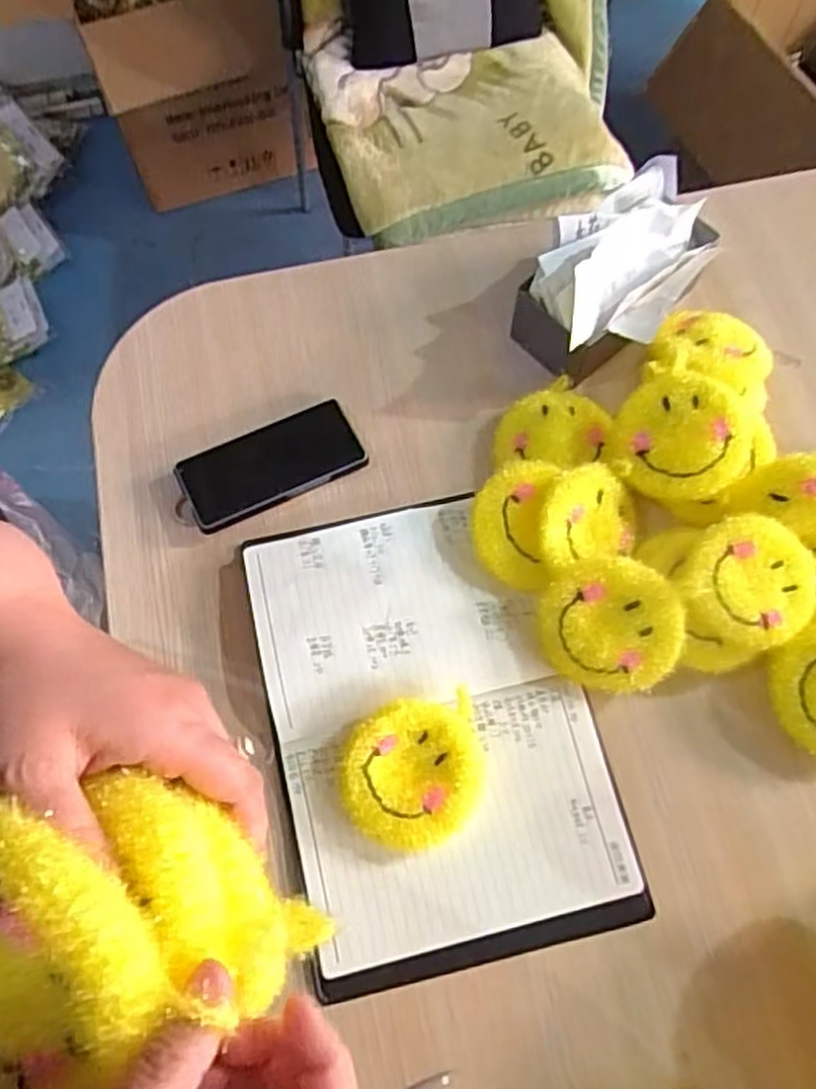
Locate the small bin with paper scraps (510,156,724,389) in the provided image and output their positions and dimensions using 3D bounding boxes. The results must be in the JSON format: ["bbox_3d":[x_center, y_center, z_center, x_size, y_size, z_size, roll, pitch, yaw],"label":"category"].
[{"bbox_3d":[0.199,-0.250,0.710,0.128,0.119,0.205,42,75,15],"label":"small bin with paper scraps"}]

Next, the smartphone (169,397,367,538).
[{"bbox_3d":[-0.123,-0.071,0.682,0.159,0.013,0.070,-24,74,-11],"label":"smartphone"}]

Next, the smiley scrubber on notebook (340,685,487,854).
[{"bbox_3d":[0.004,0.178,0.586,0.107,0.040,0.107,-7,69,-2],"label":"smiley scrubber on notebook"}]

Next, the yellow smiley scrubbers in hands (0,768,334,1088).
[{"bbox_3d":[-0.105,0.129,0.253,0.120,0.062,0.099,-31,72,-11],"label":"yellow smiley scrubbers in hands"}]

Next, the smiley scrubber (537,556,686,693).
[{"bbox_3d":[0.162,0.064,0.608,0.109,0.030,0.103,18,93,13],"label":"smiley scrubber"}]

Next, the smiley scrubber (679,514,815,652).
[{"bbox_3d":[0.271,0.028,0.599,0.102,0.028,0.110,0,69,1],"label":"smiley scrubber"}]

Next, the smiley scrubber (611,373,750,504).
[{"bbox_3d":[0.232,-0.092,0.637,0.110,0.041,0.102,14,70,6],"label":"smiley scrubber"}]

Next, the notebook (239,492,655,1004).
[{"bbox_3d":[0.017,0.139,0.611,0.250,0.024,0.359,-13,69,-4],"label":"notebook"}]

